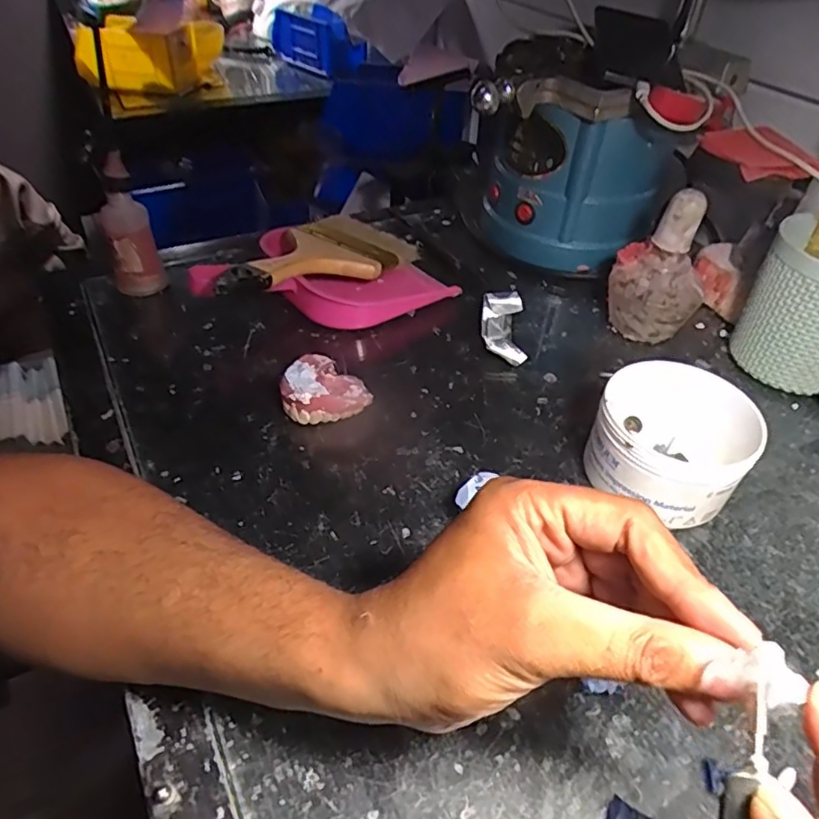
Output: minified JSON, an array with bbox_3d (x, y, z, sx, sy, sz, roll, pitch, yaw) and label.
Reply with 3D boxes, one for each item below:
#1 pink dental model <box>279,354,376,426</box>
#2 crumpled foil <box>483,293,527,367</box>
[{"bbox_3d":[-0.062,-0.019,0.431,0.059,0.028,0.057,2,43,-2],"label":"pink dental model"},{"bbox_3d":[0.077,-0.066,0.492,0.032,0.029,0.071,2,43,-2],"label":"crumpled foil"}]

